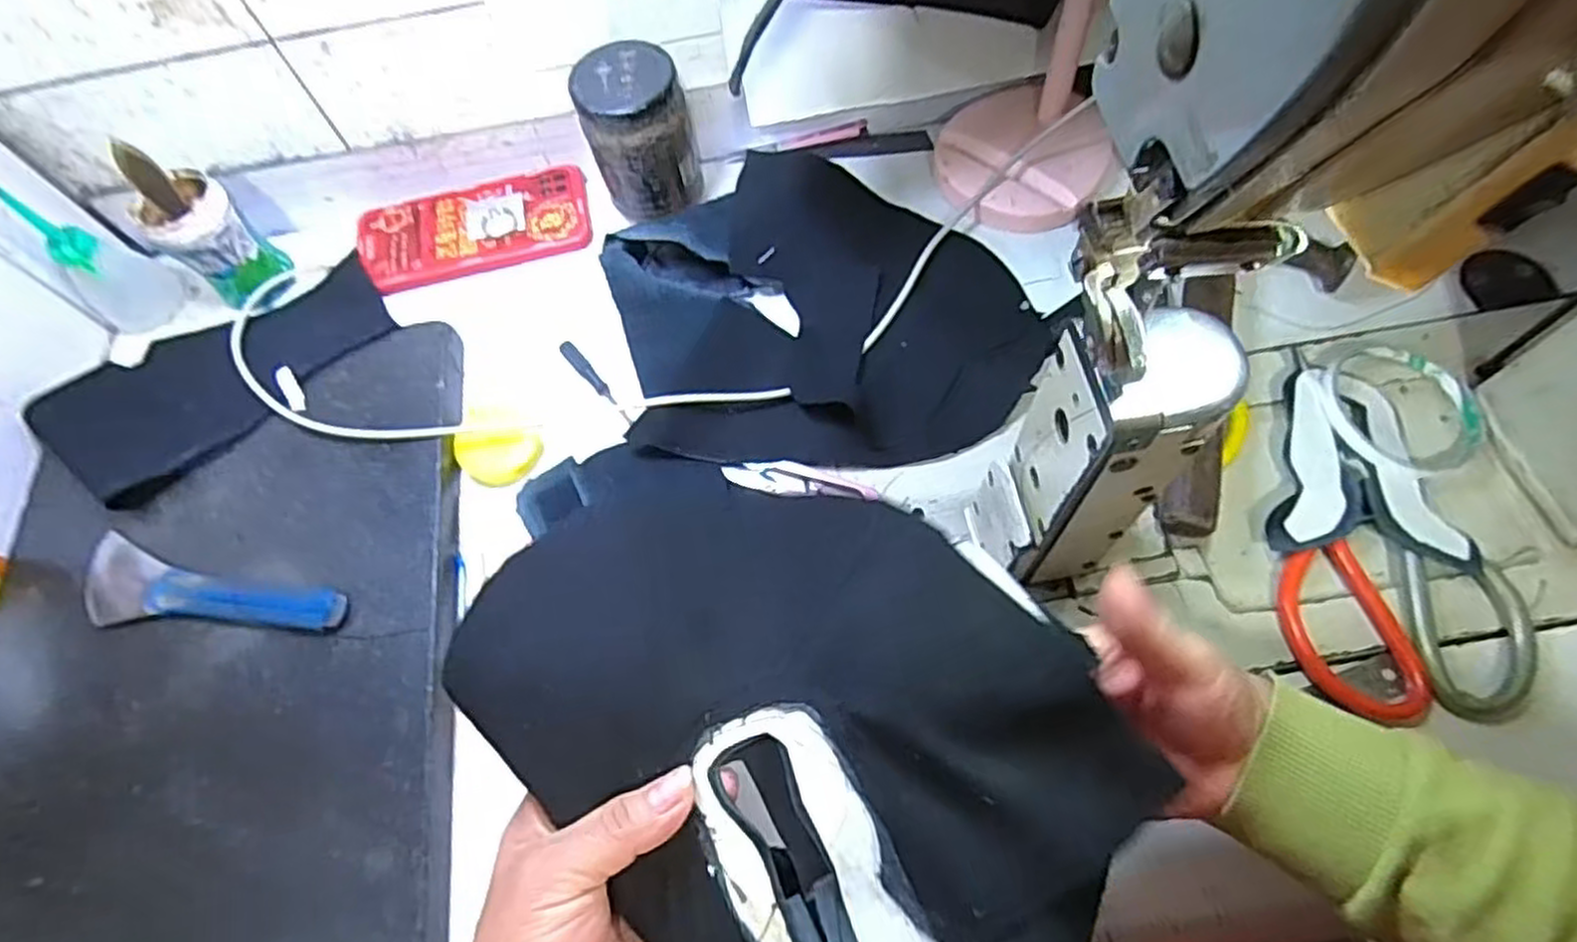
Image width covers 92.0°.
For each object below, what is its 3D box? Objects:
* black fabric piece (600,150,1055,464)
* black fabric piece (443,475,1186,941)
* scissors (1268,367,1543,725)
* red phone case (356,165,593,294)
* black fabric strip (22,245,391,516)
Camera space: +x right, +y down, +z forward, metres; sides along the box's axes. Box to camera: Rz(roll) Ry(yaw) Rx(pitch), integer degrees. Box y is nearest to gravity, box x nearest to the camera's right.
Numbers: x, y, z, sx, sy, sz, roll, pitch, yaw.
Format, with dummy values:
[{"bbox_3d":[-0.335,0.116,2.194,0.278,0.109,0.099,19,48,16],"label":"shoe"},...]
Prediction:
[{"bbox_3d":[0.021,-0.105,0.474,0.255,0.023,0.203,-1,63,6],"label":"black fabric piece"},{"bbox_3d":[0.001,0.092,0.262,0.212,0.048,0.159,35,72,16],"label":"black fabric piece"},{"bbox_3d":[0.305,0.031,0.393,0.109,0.018,0.183,-1,63,5],"label":"scissors"},{"bbox_3d":[-0.220,-0.169,0.532,0.159,0.010,0.081,-12,63,0],"label":"red phone case"},{"bbox_3d":[-0.356,-0.062,0.476,0.203,0.028,0.118,-35,65,-12],"label":"black fabric strip"}]

